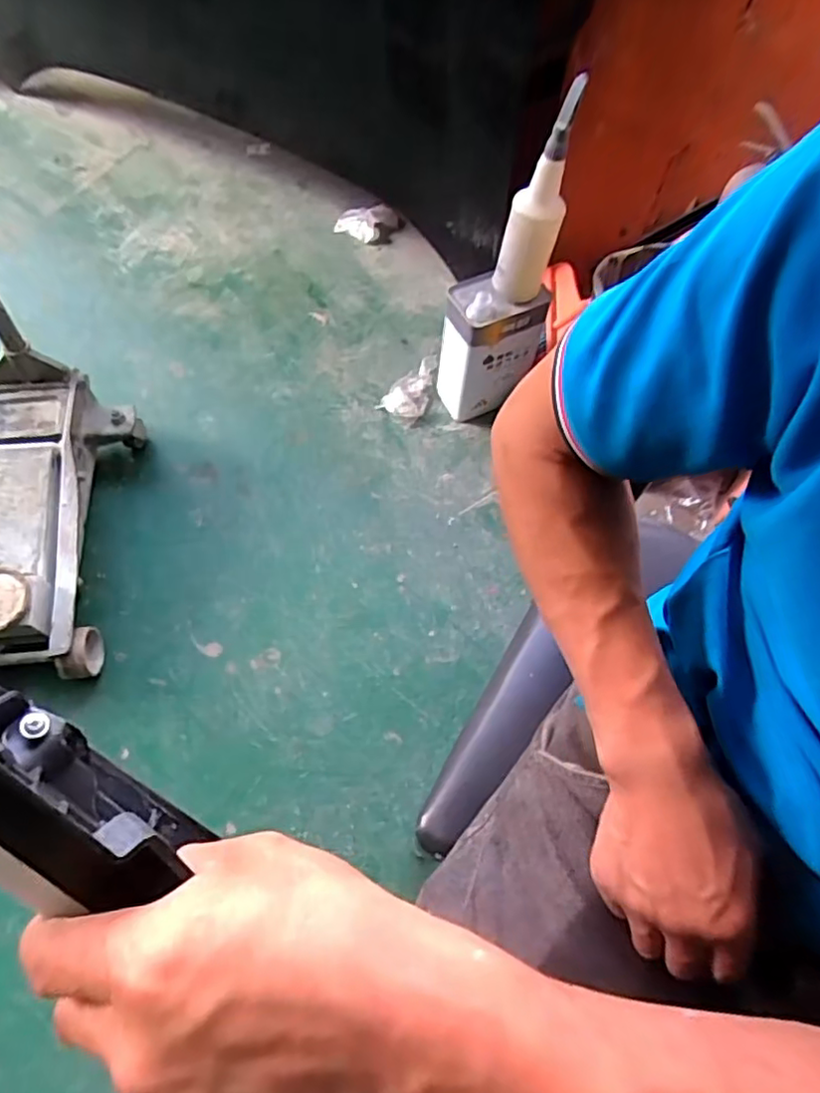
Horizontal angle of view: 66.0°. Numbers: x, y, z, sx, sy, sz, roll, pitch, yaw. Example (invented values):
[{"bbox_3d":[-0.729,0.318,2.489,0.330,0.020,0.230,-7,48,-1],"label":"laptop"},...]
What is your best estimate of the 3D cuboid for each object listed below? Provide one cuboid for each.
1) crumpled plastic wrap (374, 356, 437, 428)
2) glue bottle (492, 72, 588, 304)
[{"bbox_3d":[-0.005,-0.336,1.344,0.102,0.033,0.179,16,61,6],"label":"crumpled plastic wrap"},{"bbox_3d":[0.195,-0.521,0.973,0.084,0.306,0.084,16,61,6],"label":"glue bottle"}]

